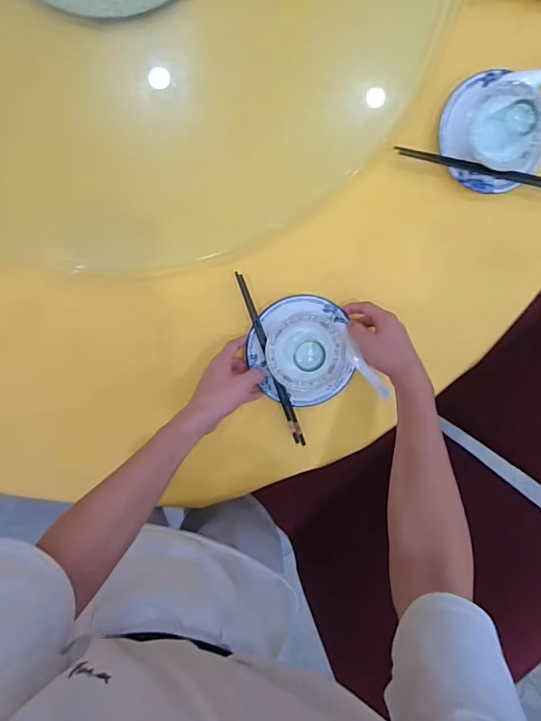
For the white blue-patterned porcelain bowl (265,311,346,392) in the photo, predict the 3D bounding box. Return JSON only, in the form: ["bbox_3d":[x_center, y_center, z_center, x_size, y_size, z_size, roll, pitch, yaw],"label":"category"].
[{"bbox_3d":[0.051,-0.010,0.639,0.109,0.047,0.107,-1,99,-4],"label":"white blue-patterned porcelain bowl"}]

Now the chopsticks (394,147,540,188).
[{"bbox_3d":[0.303,-0.267,0.643,0.260,0.015,0.017,10,98,-6],"label":"chopsticks"}]

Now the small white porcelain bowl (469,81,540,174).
[{"bbox_3d":[0.324,-0.312,0.615,0.105,0.066,0.111,-1,99,-4],"label":"small white porcelain bowl"}]

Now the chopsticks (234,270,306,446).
[{"bbox_3d":[0.001,0.004,0.661,0.014,0.012,0.267,-20,100,-1],"label":"chopsticks"}]

